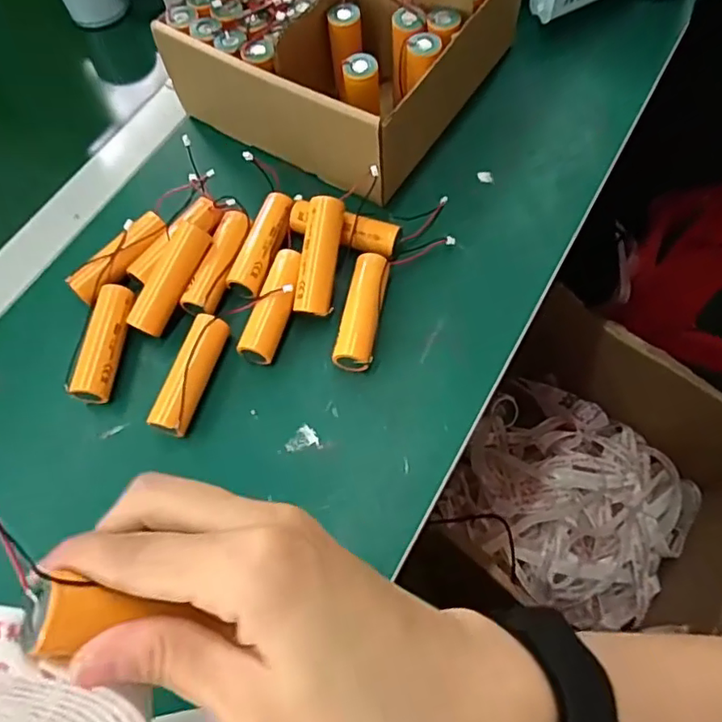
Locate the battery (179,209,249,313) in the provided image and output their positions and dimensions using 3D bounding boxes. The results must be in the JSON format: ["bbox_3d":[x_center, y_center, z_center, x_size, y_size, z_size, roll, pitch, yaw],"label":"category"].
[{"bbox_3d":[-0.090,-0.063,0.364,0.019,0.016,0.071,17,63,12],"label":"battery"}]

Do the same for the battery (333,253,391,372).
[{"bbox_3d":[0.001,-0.029,0.350,0.022,0.024,0.071,9,62,7],"label":"battery"}]

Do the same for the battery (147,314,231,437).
[{"bbox_3d":[-0.099,0.009,0.337,0.019,0.023,0.073,14,62,10],"label":"battery"}]

